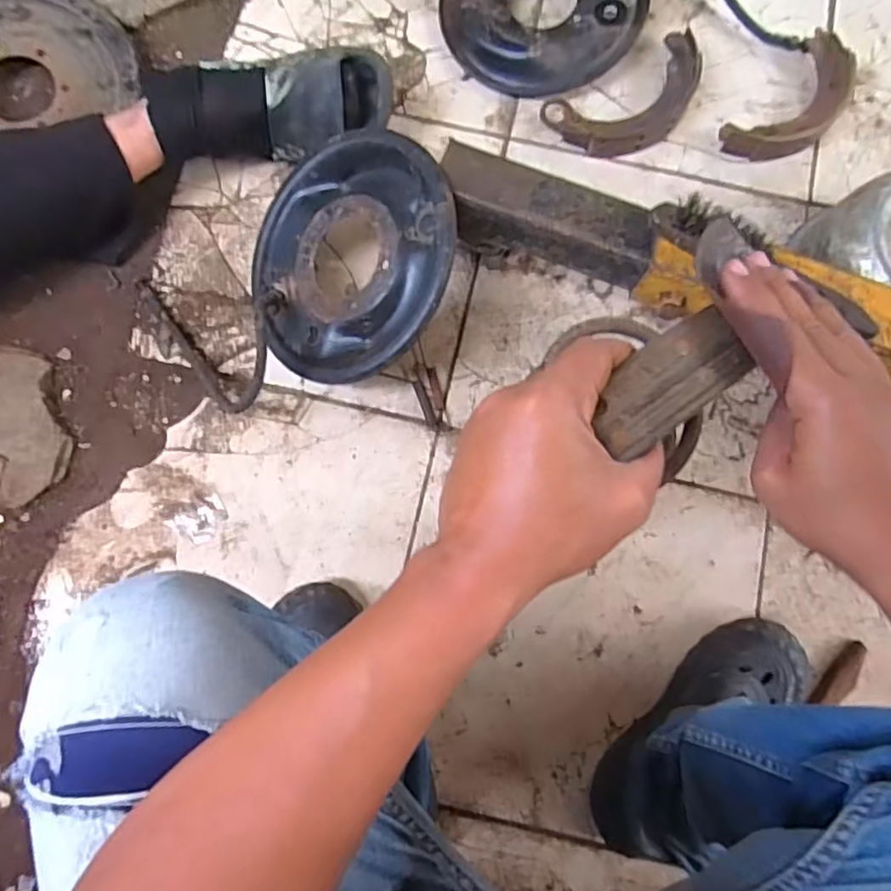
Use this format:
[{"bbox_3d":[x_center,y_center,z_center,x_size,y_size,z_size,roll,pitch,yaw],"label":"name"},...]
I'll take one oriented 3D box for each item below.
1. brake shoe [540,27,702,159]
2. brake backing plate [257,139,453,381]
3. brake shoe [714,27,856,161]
[{"bbox_3d":[0.246,-0.448,0.803,0.216,0.032,0.110,-29,81,-6],"label":"brake shoe"},{"bbox_3d":[-0.105,-0.204,0.686,0.273,0.052,0.268,21,98,29],"label":"brake backing plate"},{"bbox_3d":[0.463,-0.449,0.809,0.221,0.033,0.102,-44,83,-8],"label":"brake shoe"}]

